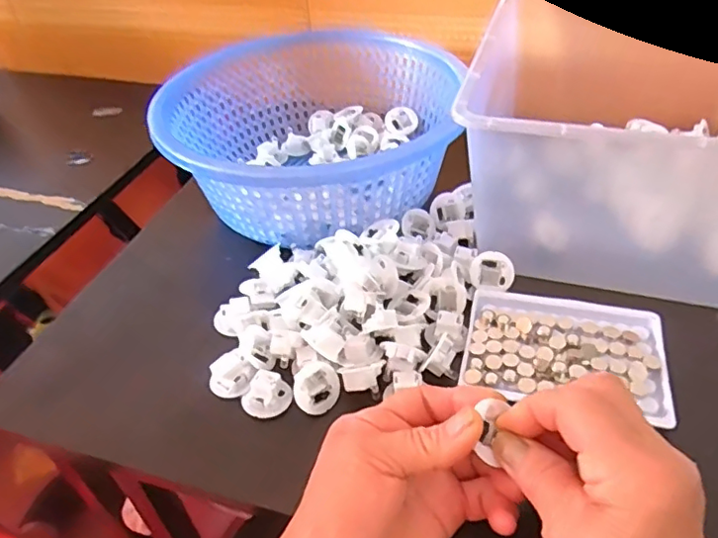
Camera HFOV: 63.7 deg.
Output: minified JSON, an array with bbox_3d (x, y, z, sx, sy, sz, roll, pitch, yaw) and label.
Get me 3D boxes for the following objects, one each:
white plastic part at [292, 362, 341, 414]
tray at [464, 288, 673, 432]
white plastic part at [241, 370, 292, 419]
[{"bbox_3d":[-0.028,0.078,0.379,0.032,0.033,0.007,-9,-2,-30],"label":"white plastic part"},{"bbox_3d":[0.140,0.052,0.394,0.128,0.010,0.099,8,43,15],"label":"tray"},{"bbox_3d":[-0.062,0.083,0.383,0.027,0.016,0.029,30,52,33],"label":"white plastic part"}]

